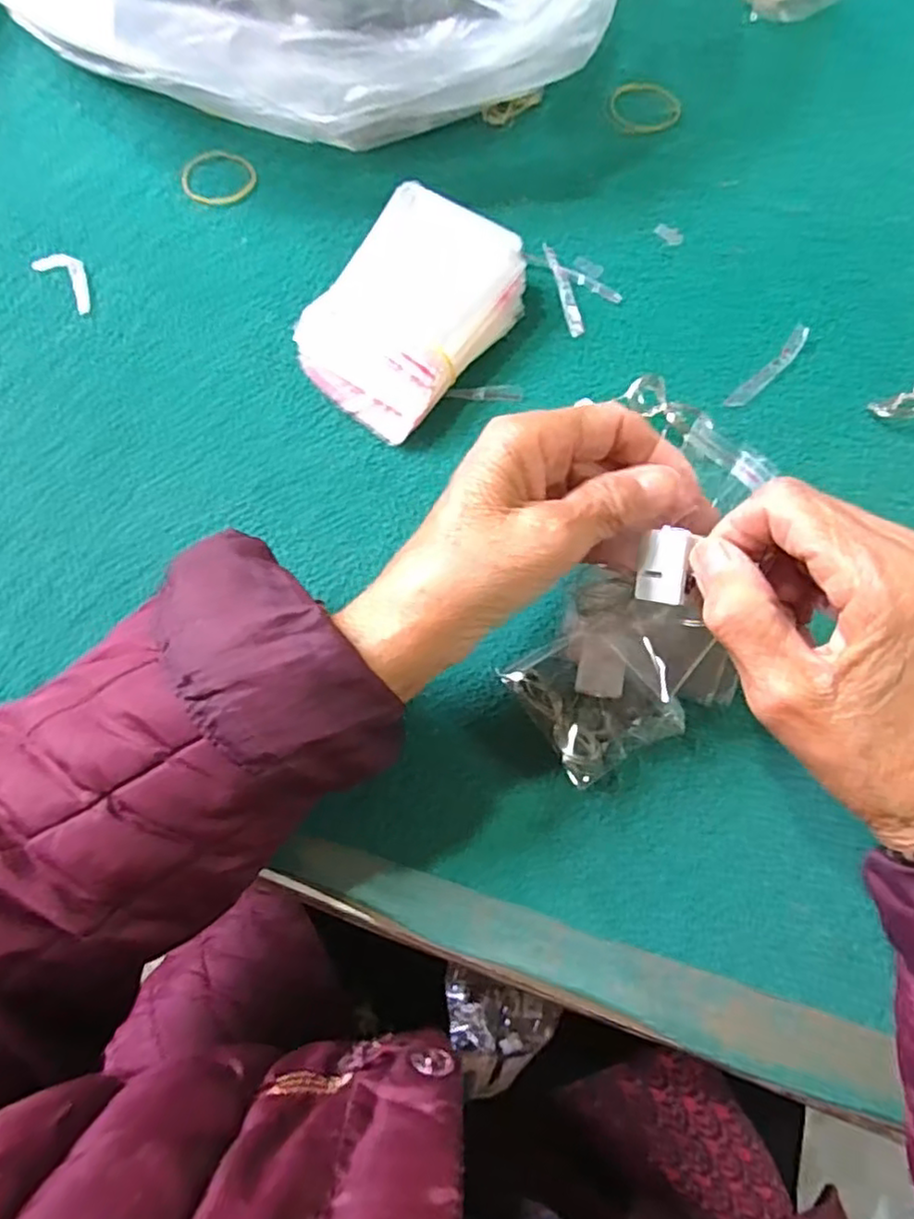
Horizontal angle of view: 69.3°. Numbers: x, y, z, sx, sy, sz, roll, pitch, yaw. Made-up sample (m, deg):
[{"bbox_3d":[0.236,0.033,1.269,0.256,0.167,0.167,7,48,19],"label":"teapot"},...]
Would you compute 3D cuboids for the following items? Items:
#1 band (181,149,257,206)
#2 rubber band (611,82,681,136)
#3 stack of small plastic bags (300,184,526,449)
[{"bbox_3d":[-0.145,-0.265,0.405,0.045,0.004,0.042,0,71,0],"label":"band"},{"bbox_3d":[0.119,-0.317,0.419,0.043,0.005,0.041,0,71,0],"label":"rubber band"},{"bbox_3d":[-0.024,-0.155,0.345,0.081,0.037,0.120,36,75,12],"label":"stack of small plastic bags"}]

